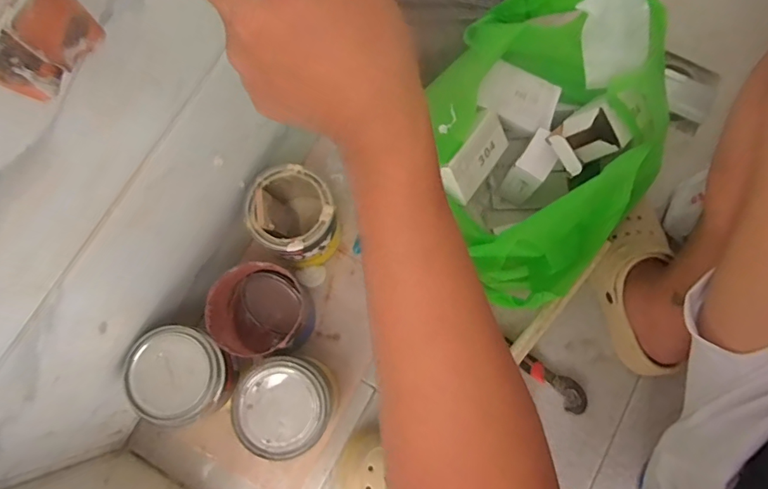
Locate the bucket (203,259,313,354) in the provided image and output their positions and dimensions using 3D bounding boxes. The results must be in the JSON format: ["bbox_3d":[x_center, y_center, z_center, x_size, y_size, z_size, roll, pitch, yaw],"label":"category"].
[{"bbox_3d":[-0.146,0.082,0.587,0.103,0.121,0.099,0,77,1],"label":"bucket"}]

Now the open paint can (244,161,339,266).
[{"bbox_3d":[-0.119,-0.029,0.616,0.097,0.125,0.120,5,77,2],"label":"open paint can"}]

